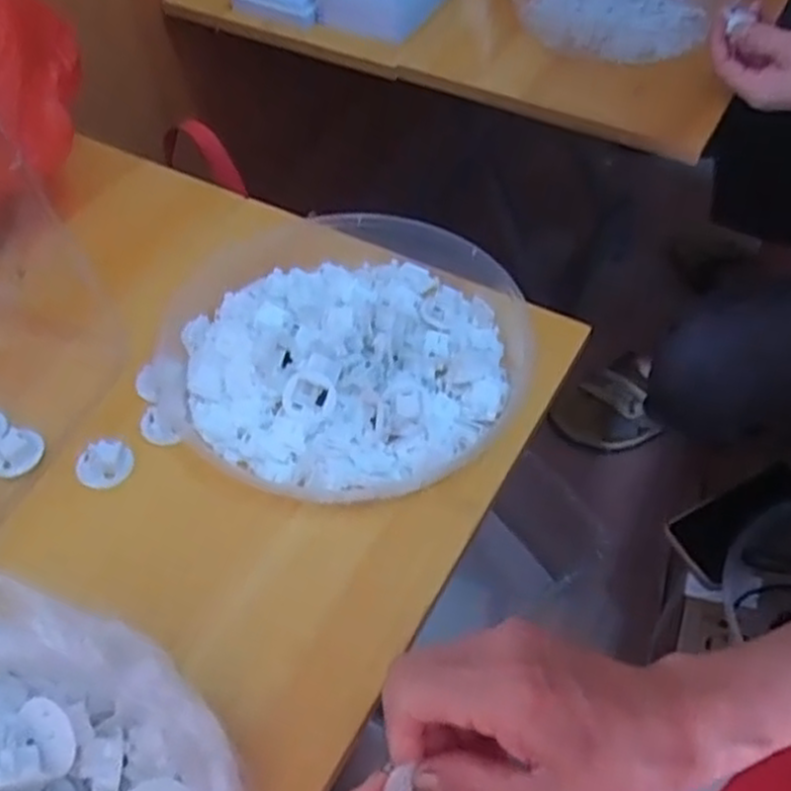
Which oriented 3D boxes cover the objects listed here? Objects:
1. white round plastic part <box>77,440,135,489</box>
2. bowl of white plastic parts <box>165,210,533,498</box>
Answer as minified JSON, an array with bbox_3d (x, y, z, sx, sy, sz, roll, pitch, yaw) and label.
[{"bbox_3d":[-0.173,0.041,0.464,0.030,0.015,0.026,-10,52,-7],"label":"white round plastic part"},{"bbox_3d":[-0.031,-0.038,0.517,0.227,0.037,0.232,12,53,10],"label":"bowl of white plastic parts"}]

